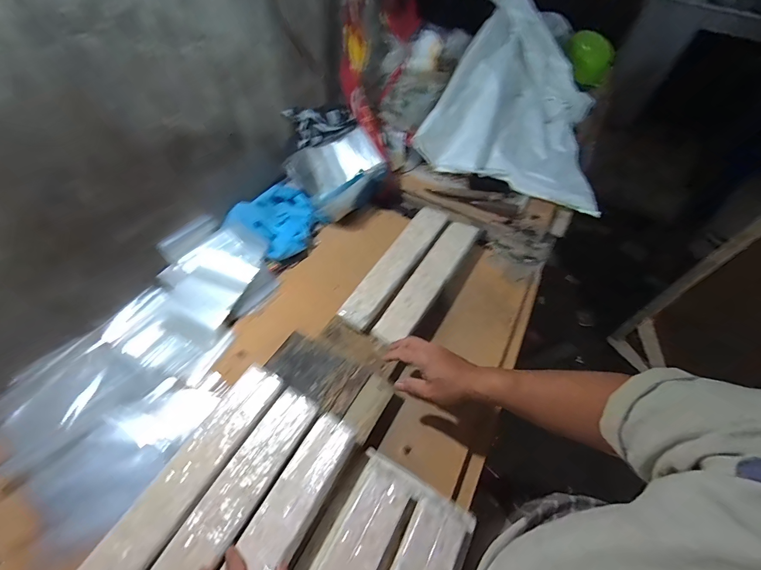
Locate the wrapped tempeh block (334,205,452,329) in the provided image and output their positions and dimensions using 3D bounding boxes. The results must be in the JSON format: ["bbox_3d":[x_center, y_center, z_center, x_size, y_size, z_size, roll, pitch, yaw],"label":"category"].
[{"bbox_3d":[0.043,-0.049,0.760,0.074,0.047,0.373,29,58,15],"label":"wrapped tempeh block"}]

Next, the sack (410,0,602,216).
[{"bbox_3d":[0.375,-0.479,0.918,0.474,0.284,0.401,13,55,4],"label":"sack"}]

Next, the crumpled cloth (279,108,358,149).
[{"bbox_3d":[-0.150,-0.402,0.866,0.164,0.083,0.065,-29,62,-22],"label":"crumpled cloth"}]

